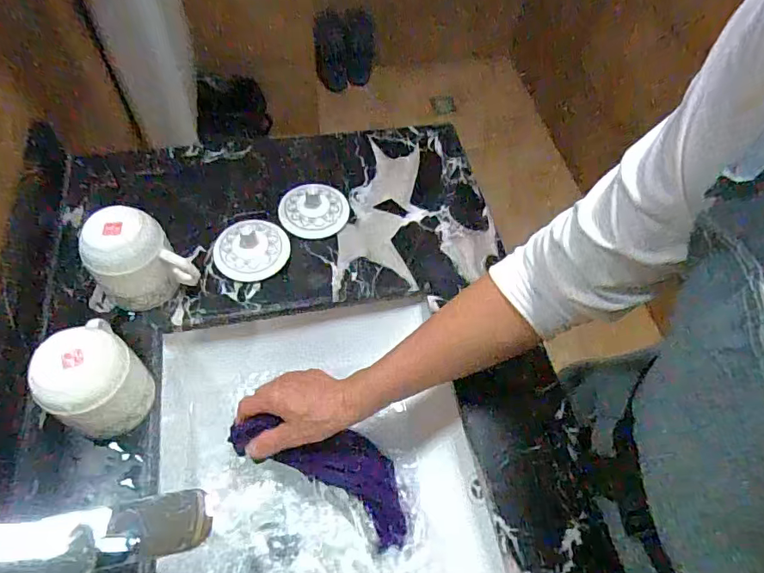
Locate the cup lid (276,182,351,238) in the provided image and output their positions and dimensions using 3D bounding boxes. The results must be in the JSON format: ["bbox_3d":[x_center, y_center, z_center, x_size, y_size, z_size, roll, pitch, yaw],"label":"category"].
[{"bbox_3d":[-0.084,-0.096,0.615,0.084,0.019,0.072,-3,58,-6],"label":"cup lid"}]

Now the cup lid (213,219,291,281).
[{"bbox_3d":[-0.151,-0.043,0.583,0.084,0.025,0.078,2,57,-3],"label":"cup lid"}]

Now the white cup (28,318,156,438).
[{"bbox_3d":[-0.253,0.085,0.445,0.073,0.086,0.077,2,57,-3],"label":"white cup"}]

